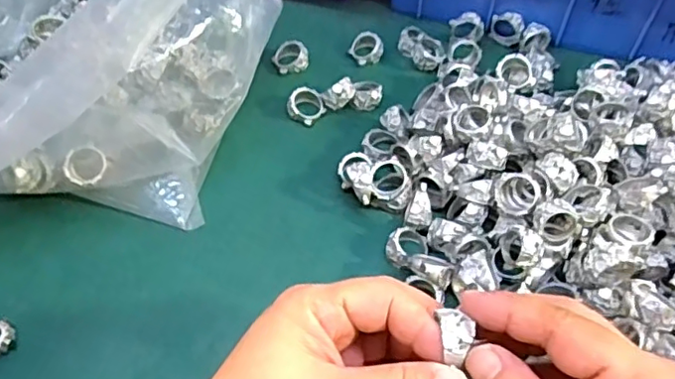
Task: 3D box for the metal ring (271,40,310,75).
[{"bbox_3d":[-0.035,-0.100,0.446,0.027,0.012,0.023,-10,55,-7],"label":"metal ring"}]

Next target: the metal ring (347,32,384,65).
[{"bbox_3d":[0.021,-0.108,0.453,0.024,0.014,0.021,38,62,23],"label":"metal ring"}]

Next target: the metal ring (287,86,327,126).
[{"bbox_3d":[-0.022,-0.059,0.415,0.022,0.015,0.023,0,54,0],"label":"metal ring"}]

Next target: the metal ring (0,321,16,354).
[{"bbox_3d":[-0.176,0.077,0.308,0.016,0.012,0.017,0,54,0],"label":"metal ring"}]

